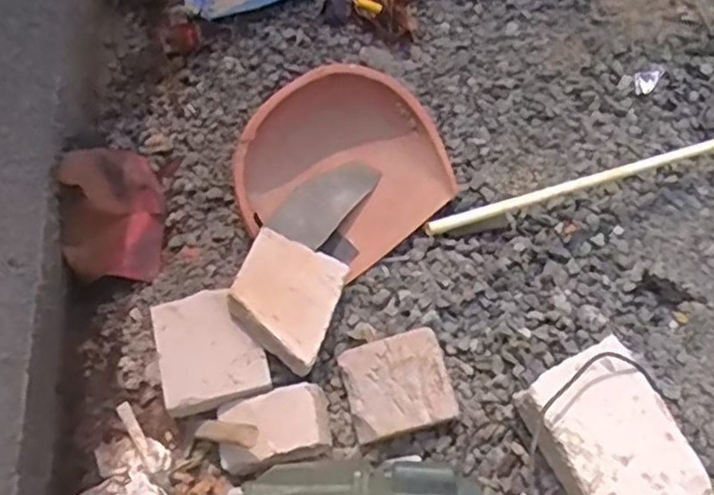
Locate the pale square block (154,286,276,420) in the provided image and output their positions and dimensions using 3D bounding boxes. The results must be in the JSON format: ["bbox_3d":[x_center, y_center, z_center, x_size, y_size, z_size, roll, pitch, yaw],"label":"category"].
[{"bbox_3d":[-0.282,0.190,1.307,0.192,0.041,0.211,-15,69,-5],"label":"pale square block"}]

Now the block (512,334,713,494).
[{"bbox_3d":[0.422,0.331,1.147,0.215,0.121,0.301,-25,73,-15],"label":"block"}]

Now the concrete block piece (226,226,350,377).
[{"bbox_3d":[-0.141,0.097,1.332,0.198,0.050,0.241,25,55,-6],"label":"concrete block piece"}]

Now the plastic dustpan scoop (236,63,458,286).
[{"bbox_3d":[-0.022,-0.177,1.419,0.383,0.169,0.416,44,70,11],"label":"plastic dustpan scoop"}]

